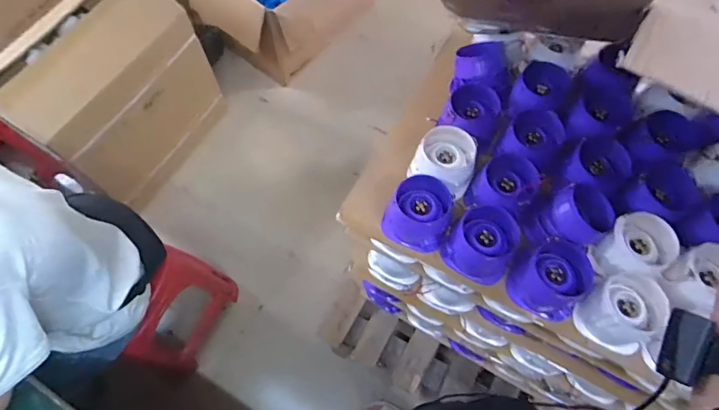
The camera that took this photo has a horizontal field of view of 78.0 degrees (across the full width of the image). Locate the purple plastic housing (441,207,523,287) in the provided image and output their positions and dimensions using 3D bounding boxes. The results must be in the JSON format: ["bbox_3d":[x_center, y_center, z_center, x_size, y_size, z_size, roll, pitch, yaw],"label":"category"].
[{"bbox_3d":[0.252,0.076,0.901,0.130,0.085,0.140,0,67,-1],"label":"purple plastic housing"}]

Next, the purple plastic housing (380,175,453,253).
[{"bbox_3d":[0.124,0.017,0.926,0.128,0.081,0.130,0,67,-1],"label":"purple plastic housing"}]

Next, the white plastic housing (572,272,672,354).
[{"bbox_3d":[0.511,0.209,0.860,0.133,0.100,0.126,0,67,-1],"label":"white plastic housing"}]

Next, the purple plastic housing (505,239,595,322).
[{"bbox_3d":[0.379,0.144,0.884,0.141,0.078,0.141,0,67,-1],"label":"purple plastic housing"}]

